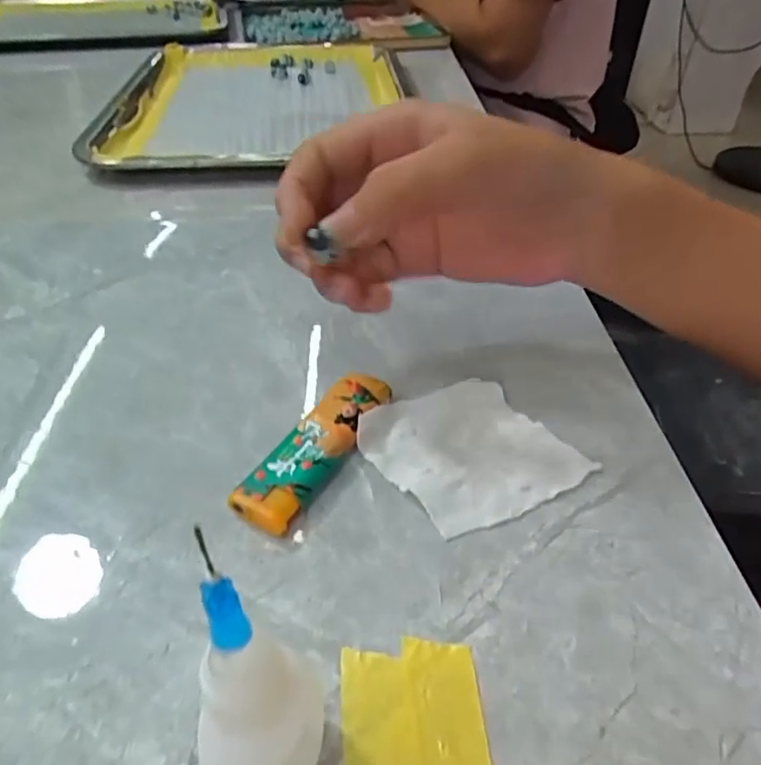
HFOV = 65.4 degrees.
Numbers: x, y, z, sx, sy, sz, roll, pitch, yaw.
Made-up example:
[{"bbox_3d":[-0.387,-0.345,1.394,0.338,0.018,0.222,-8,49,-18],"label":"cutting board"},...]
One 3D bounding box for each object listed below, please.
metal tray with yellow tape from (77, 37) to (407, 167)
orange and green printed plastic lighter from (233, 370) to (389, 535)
[{"bbox_3d":[-0.106,-0.261,0.540,0.240,0.022,0.344,-2,41,-4],"label":"metal tray with yellow tape"},{"bbox_3d":[-0.023,0.025,0.222,0.023,0.011,0.078,21,44,21],"label":"orange and green printed plastic lighter"}]

